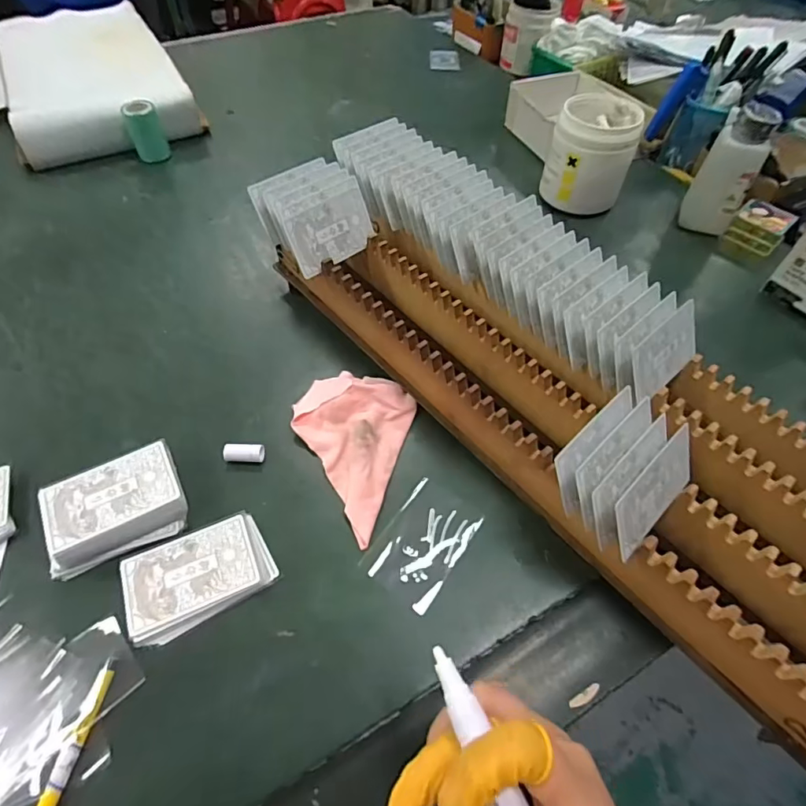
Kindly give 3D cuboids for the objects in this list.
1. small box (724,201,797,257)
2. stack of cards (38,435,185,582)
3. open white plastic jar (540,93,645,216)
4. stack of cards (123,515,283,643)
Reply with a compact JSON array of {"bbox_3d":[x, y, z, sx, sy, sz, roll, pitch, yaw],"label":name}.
[{"bbox_3d":[0.411,-0.200,0.565,0.056,0.041,0.051,35,61,21],"label":"small box"},{"bbox_3d":[-0.209,0.075,0.356,0.091,0.027,0.066,-22,58,-16],"label":"stack of cards"},{"bbox_3d":[0.222,-0.291,0.583,0.091,0.106,0.085,1,55,-1],"label":"open white plastic jar"},{"bbox_3d":[-0.142,0.118,0.339,0.095,0.006,0.064,-22,58,-17],"label":"stack of cards"}]

